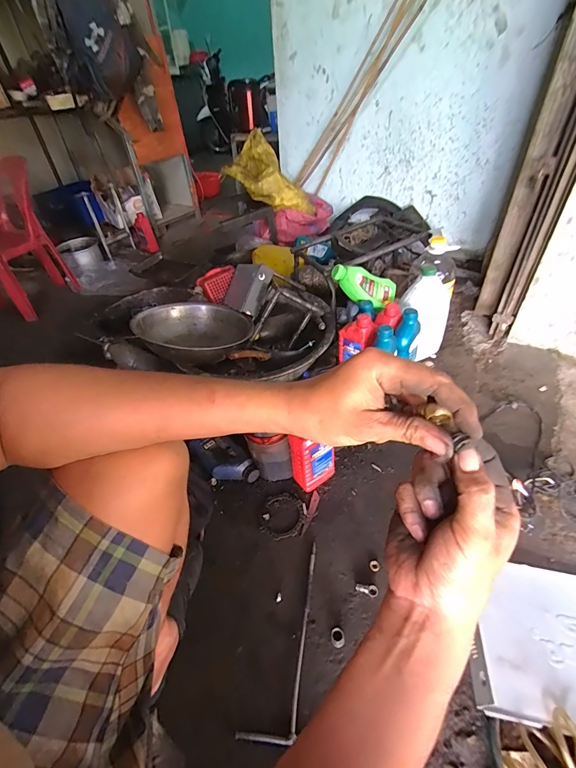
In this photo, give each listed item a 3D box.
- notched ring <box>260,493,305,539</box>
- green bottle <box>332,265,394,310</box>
[{"bbox_3d":[-0.013,0.321,0.835,0.109,0.009,0.113,-3,43,3],"label":"notched ring"},{"bbox_3d":[0.250,-0.320,1.135,0.234,0.114,0.060,16,1,-18],"label":"green bottle"}]

